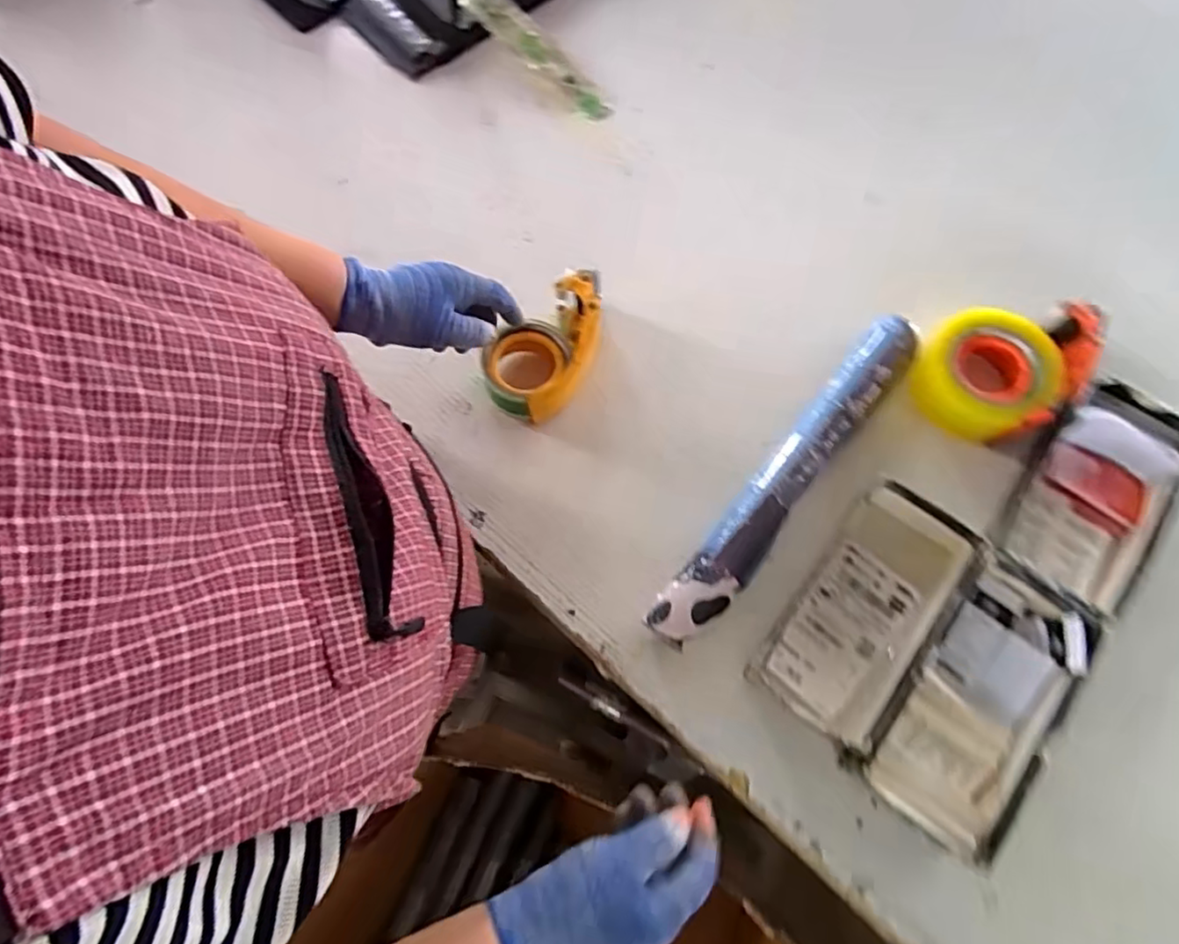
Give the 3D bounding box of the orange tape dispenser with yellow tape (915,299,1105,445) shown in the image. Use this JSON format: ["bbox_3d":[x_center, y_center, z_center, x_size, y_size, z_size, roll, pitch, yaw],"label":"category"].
[{"bbox_3d":[0.399,-0.095,0.608,0.152,0.060,0.127,0,71,2],"label":"orange tape dispenser with yellow tape"}]

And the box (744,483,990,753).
[{"bbox_3d":[0.241,0.122,0.547,0.105,0.053,0.215,38,76,13],"label":"box"}]

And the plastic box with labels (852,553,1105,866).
[{"bbox_3d":[0.317,0.191,0.521,0.110,0.054,0.227,38,76,13],"label":"plastic box with labels"}]

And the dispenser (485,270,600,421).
[{"bbox_3d":[-0.042,-0.120,0.618,0.100,0.063,0.139,6,71,4],"label":"dispenser"}]

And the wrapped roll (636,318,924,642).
[{"bbox_3d":[0.190,0.002,0.597,0.052,0.046,0.393,38,76,13],"label":"wrapped roll"}]

